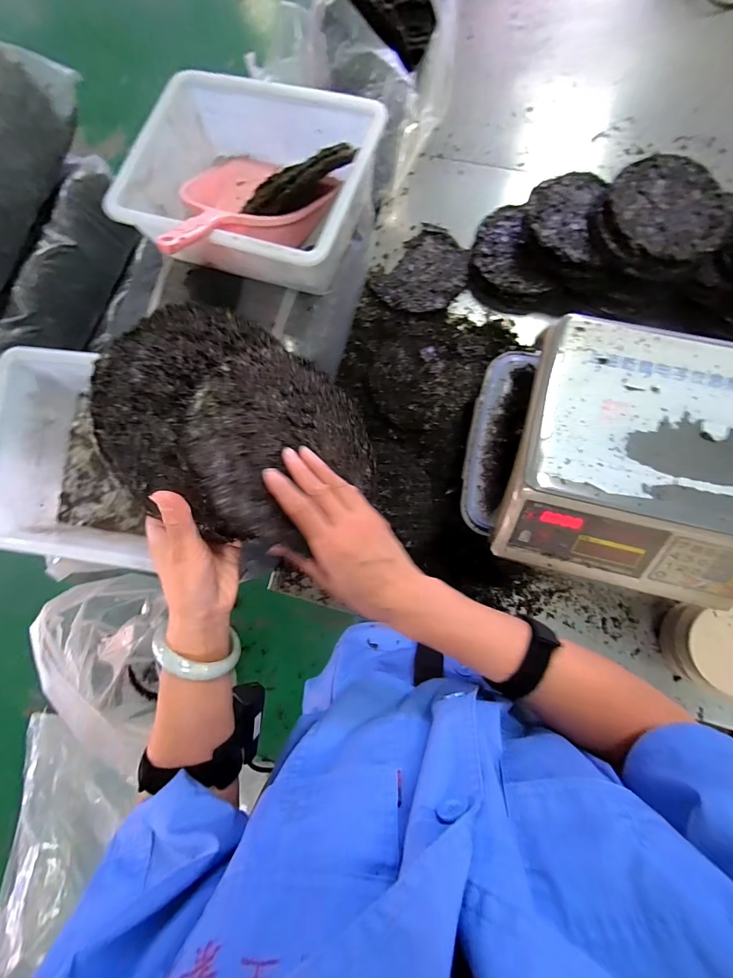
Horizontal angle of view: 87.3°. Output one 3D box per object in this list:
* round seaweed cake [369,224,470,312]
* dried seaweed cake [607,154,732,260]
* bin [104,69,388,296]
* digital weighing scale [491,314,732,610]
[{"bbox_3d":[0.120,-0.451,0.801,0.160,0.030,0.196,41,87,7],"label":"round seaweed cake"},{"bbox_3d":[0.522,-0.486,0.658,0.188,0.028,0.193,-22,83,1],"label":"dried seaweed cake"},{"bbox_3d":[-0.177,-0.484,0.607,0.360,0.119,0.282,19,85,6],"label":"bin"},{"bbox_3d":[0.363,-0.031,0.503,0.323,0.098,0.314,13,84,5],"label":"digital weighing scale"}]

